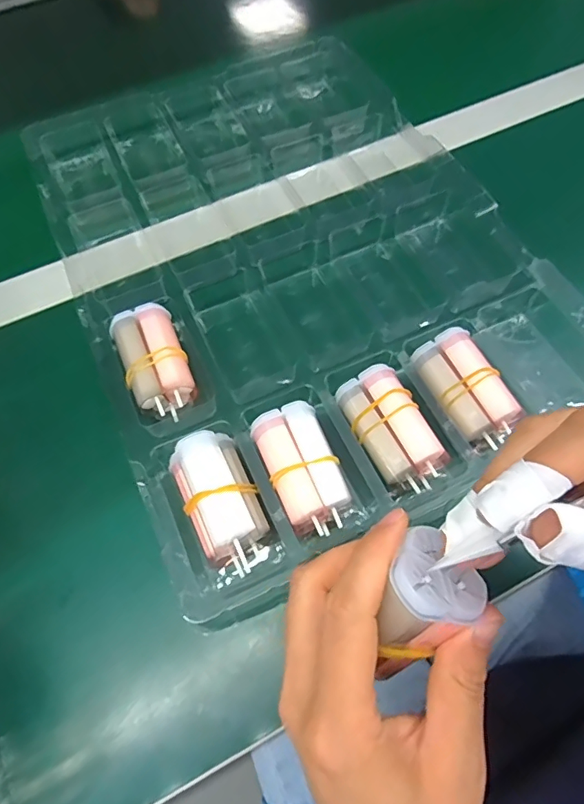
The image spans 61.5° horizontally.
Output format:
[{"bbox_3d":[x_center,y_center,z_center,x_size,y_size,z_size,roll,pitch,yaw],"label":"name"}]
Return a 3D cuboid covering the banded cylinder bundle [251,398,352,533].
[{"bbox_3d":[0.007,0.038,0.265,0.036,0.032,0.067,-23,64,-9],"label":"banded cylinder bundle"}]

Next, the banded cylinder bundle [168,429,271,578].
[{"bbox_3d":[-0.036,0.052,0.257,0.036,0.031,0.072,-26,65,-10],"label":"banded cylinder bundle"}]

